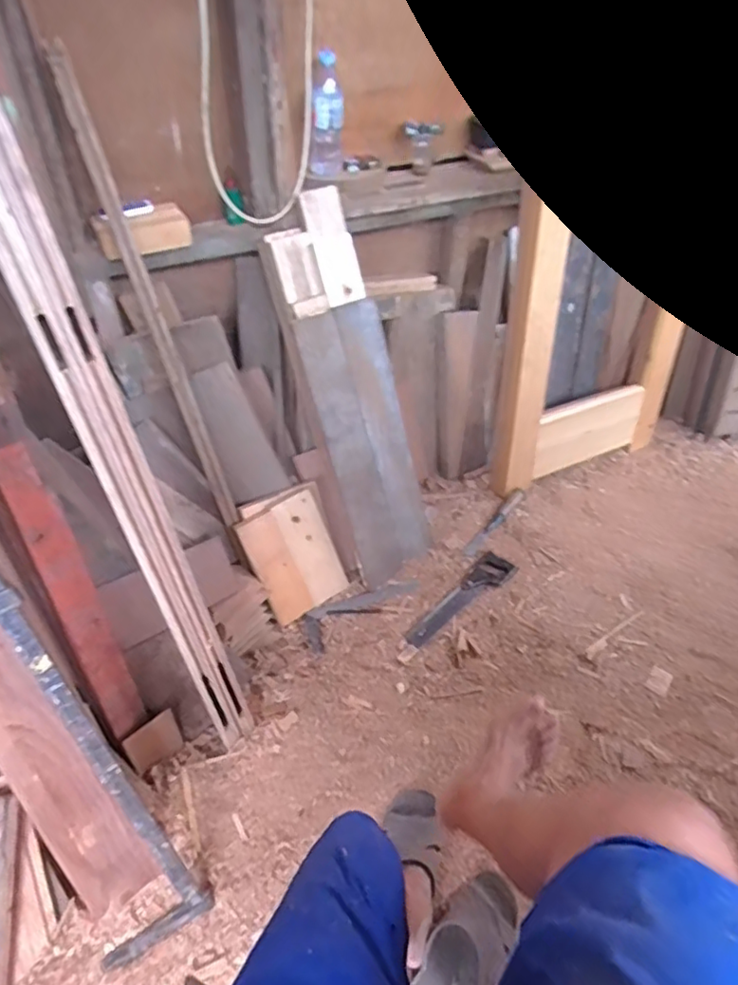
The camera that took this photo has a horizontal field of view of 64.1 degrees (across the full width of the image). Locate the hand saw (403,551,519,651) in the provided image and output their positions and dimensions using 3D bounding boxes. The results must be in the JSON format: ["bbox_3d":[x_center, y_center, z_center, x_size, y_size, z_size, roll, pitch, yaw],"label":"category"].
[{"bbox_3d":[0.226,0.260,1.451,0.353,0.030,0.078,-33,55,-29],"label":"hand saw"}]

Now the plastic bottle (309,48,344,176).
[{"bbox_3d":[-0.092,-0.826,1.300,0.073,0.225,0.065,6,46,3],"label":"plastic bottle"}]

